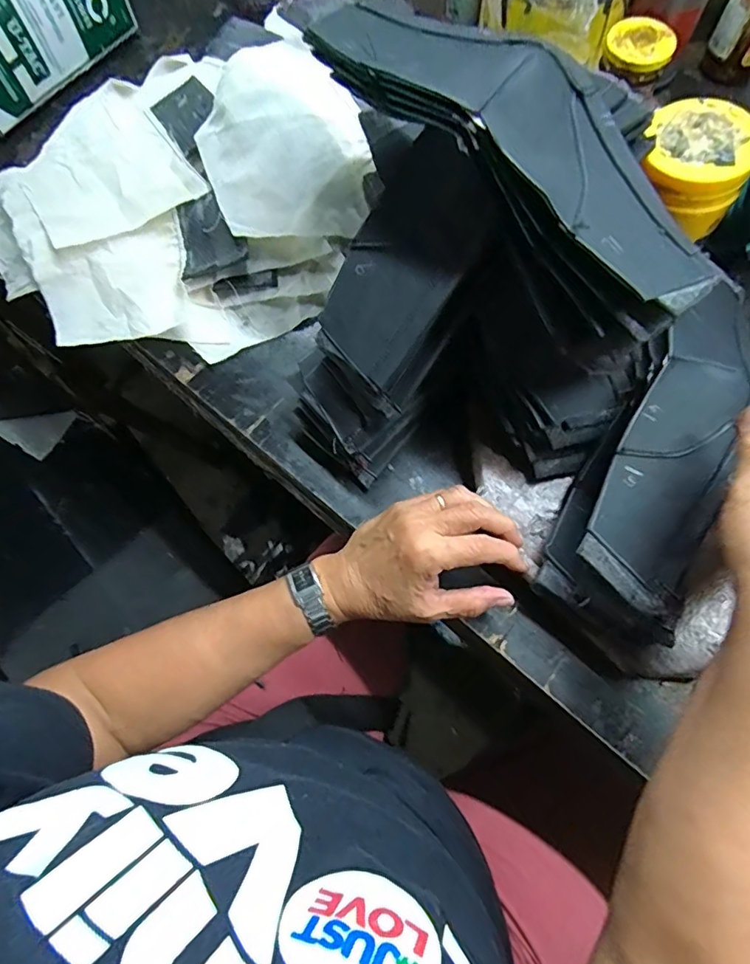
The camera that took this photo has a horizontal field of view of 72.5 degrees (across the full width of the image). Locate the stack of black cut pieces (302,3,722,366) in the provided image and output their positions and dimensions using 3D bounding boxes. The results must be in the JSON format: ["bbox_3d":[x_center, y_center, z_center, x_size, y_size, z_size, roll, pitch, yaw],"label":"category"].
[{"bbox_3d":[0.086,-0.209,0.314,0.097,0.076,0.295,-42,91,-12],"label":"stack of black cut pieces"}]

